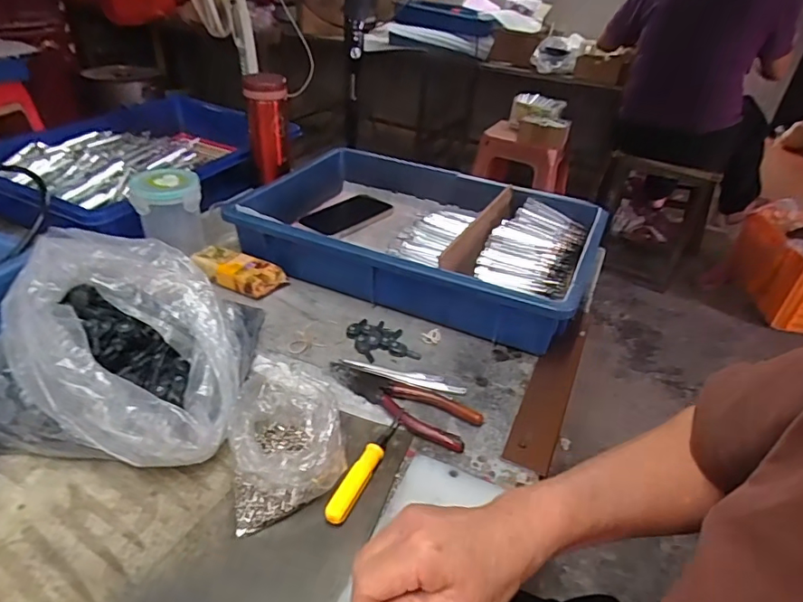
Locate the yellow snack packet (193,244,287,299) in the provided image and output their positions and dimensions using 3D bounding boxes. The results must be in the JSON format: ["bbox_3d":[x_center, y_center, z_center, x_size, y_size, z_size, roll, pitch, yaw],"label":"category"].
[{"bbox_3d":[-0.199,-0.037,0.623,0.106,0.030,0.045,18,36,17],"label":"yellow snack packet"}]

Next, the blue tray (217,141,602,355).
[{"bbox_3d":[0.022,-0.090,0.682,0.429,0.091,0.279,18,36,18],"label":"blue tray"}]

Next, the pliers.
[{"bbox_3d":[-0.001,0.088,0.478,0.148,0.010,0.047,22,37,22],"label":"pliers"}]

